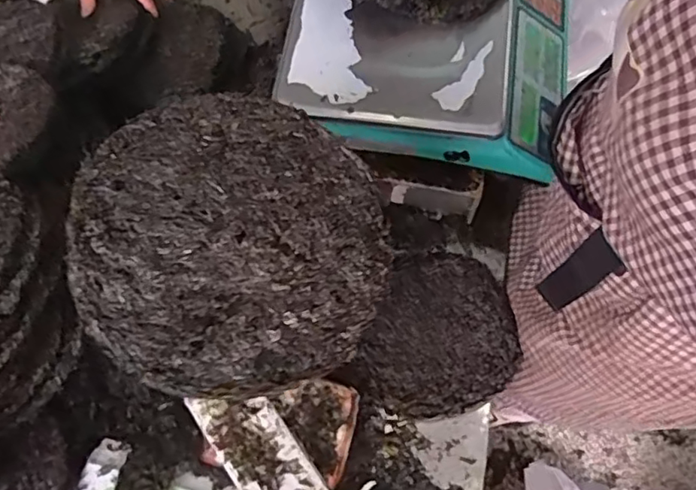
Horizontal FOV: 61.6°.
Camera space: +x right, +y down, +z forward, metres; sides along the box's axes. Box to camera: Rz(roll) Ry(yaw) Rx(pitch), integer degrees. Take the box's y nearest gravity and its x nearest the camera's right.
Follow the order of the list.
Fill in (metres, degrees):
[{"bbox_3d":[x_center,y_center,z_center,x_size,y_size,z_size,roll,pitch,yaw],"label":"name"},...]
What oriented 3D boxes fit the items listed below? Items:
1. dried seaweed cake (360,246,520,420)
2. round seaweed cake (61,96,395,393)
[{"bbox_3d":[0.104,0.102,0.688,0.175,0.017,0.185,-1,69,1],"label":"dried seaweed cake"},{"bbox_3d":[-0.070,-0.005,0.380,0.196,0.005,0.192,5,75,-19],"label":"round seaweed cake"}]

